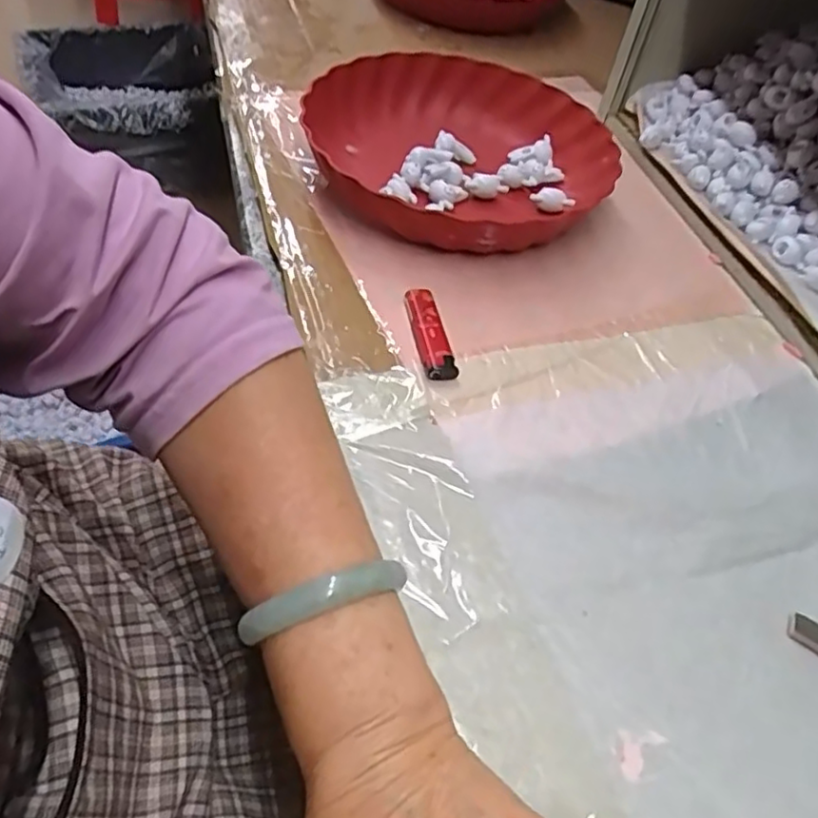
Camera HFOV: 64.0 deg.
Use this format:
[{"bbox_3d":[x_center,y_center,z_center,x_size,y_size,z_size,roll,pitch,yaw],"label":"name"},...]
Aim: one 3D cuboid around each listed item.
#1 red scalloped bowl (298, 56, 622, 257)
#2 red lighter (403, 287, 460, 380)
[{"bbox_3d":[0.039,-0.214,0.520,0.236,0.050,0.250,4,51,-5],"label":"red scalloped bowl"},{"bbox_3d":[0.012,-0.048,0.409,0.017,0.012,0.074,-6,53,-14],"label":"red lighter"}]

